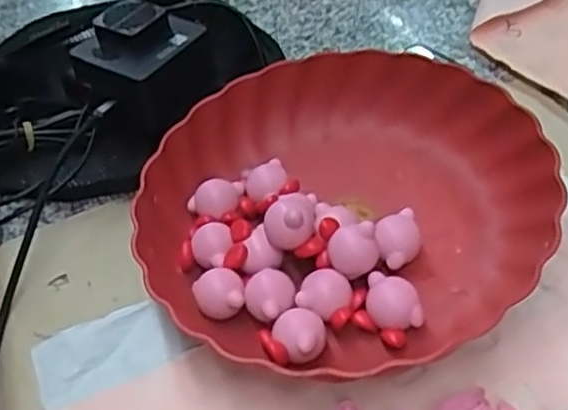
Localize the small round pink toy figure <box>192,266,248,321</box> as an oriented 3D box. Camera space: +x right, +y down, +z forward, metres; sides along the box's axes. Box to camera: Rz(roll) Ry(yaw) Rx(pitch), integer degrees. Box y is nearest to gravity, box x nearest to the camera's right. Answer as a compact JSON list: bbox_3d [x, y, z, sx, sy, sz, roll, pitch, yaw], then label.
[{"bbox_3d":[-0.038,0.050,0.407,0.028,0.021,0.028,-3,45,3],"label":"small round pink toy figure"}]

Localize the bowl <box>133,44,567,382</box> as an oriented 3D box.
[{"bbox_3d":[0.036,-0.004,0.438,0.252,0.064,0.236,-3,45,3],"label":"bowl"}]

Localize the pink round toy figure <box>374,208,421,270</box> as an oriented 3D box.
[{"bbox_3d":[0.067,0.021,0.420,0.027,0.027,0.035,4,46,10],"label":"pink round toy figure"}]

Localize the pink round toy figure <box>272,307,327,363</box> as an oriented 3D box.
[{"bbox_3d":[0.009,0.074,0.386,0.026,0.024,0.028,-3,45,3],"label":"pink round toy figure"}]

